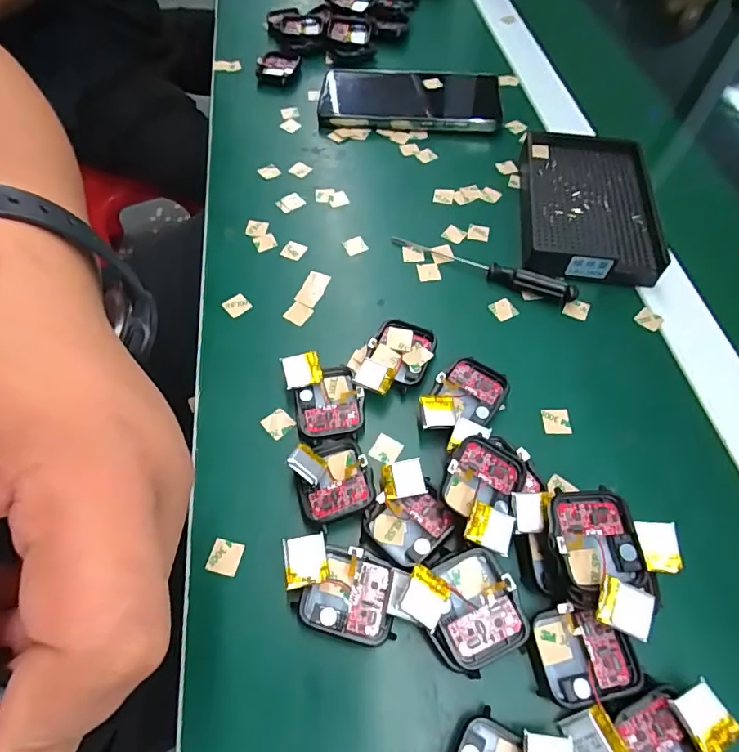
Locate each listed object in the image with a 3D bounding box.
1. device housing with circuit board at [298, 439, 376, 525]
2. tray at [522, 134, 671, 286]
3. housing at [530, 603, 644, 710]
[{"bbox_3d":[-0.019,0.055,0.248,0.038,0.012,0.043,-14,61,-10],"label":"device housing with circuit board"},{"bbox_3d":[0.164,-0.129,0.355,0.097,0.019,0.140,6,60,5],"label":"tray"},{"bbox_3d":[0.096,0.123,0.207,0.043,0.005,0.037,1,59,-2],"label":"housing"}]

